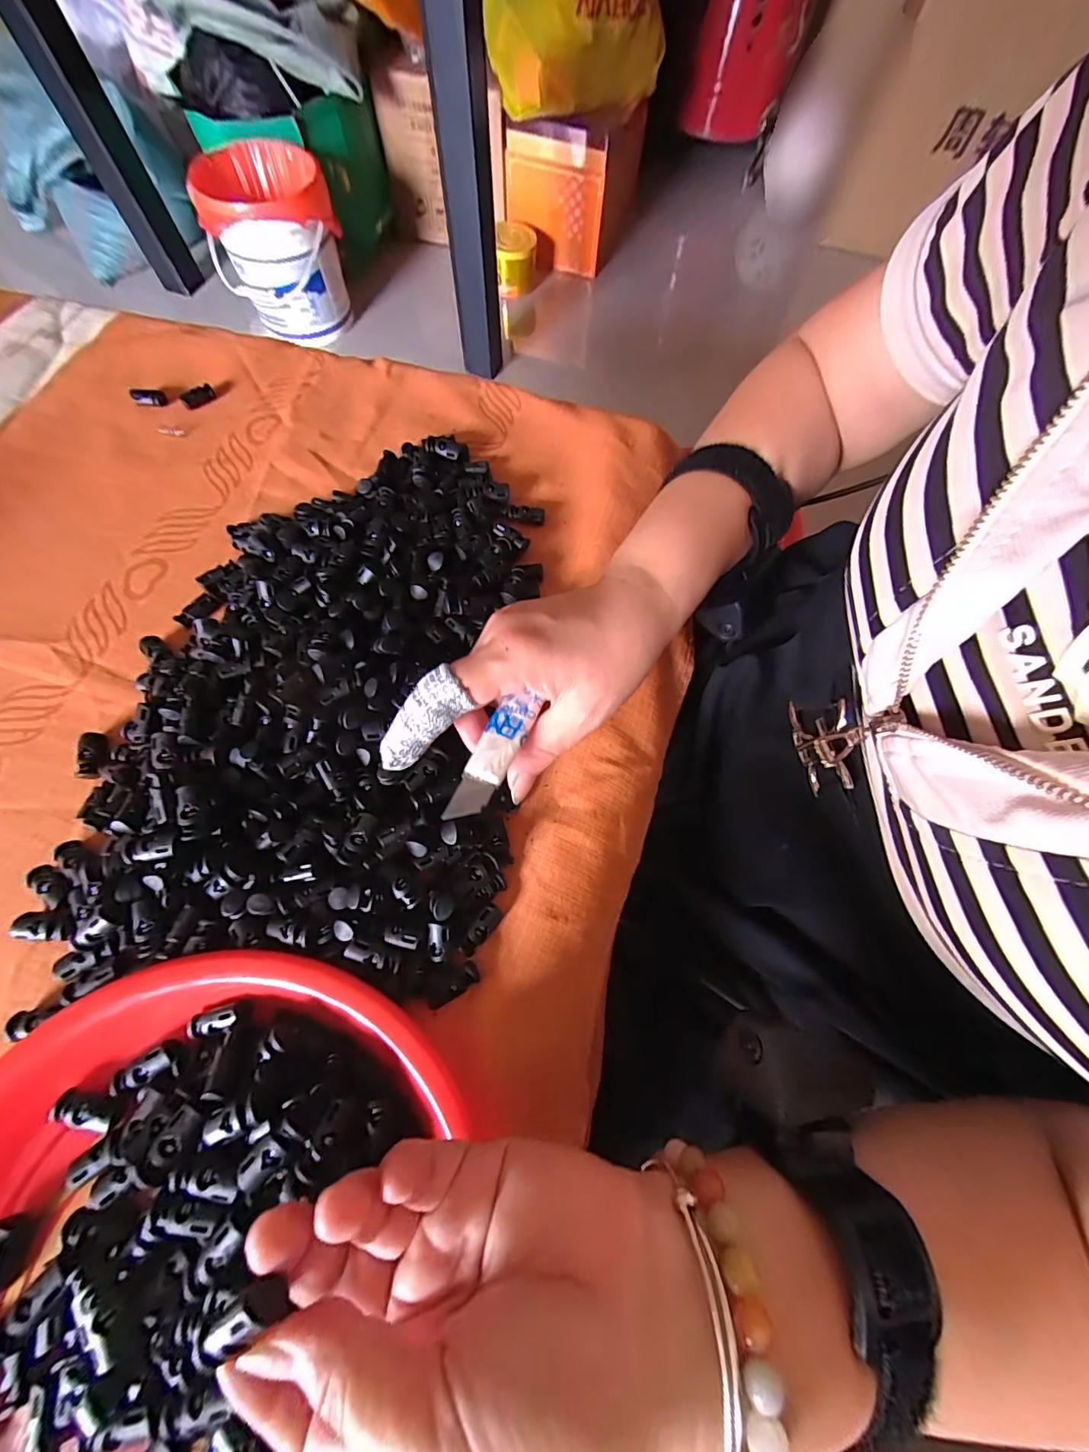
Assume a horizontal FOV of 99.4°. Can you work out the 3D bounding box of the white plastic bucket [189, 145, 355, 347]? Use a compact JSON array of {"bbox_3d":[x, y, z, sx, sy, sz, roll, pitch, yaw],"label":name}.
[{"bbox_3d":[-0.589,-1.048,1.039,0.275,0.272,0.211,-22,71,-9],"label":"white plastic bucket"}]

